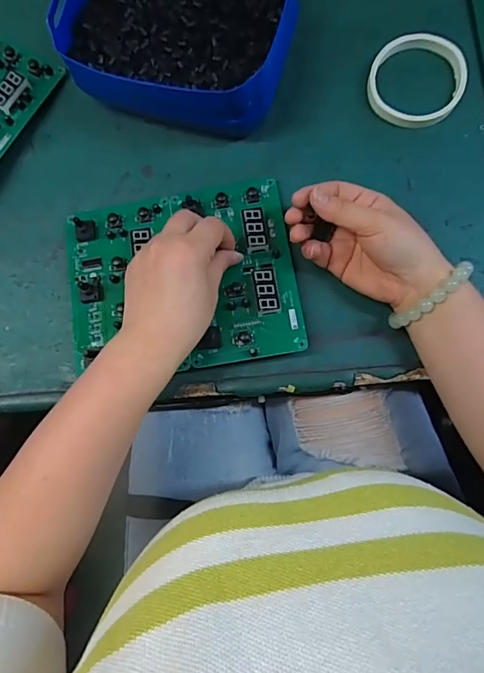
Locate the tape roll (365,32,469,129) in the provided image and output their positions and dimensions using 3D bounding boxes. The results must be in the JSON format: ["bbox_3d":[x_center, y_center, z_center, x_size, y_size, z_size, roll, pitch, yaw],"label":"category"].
[{"bbox_3d":[0.164,-0.240,0.427,0.087,0.008,0.086,0,85,4],"label":"tape roll"}]

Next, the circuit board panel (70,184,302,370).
[{"bbox_3d":[-0.055,-0.052,0.411,0.201,0.029,0.164,-9,84,3],"label":"circuit board panel"}]

